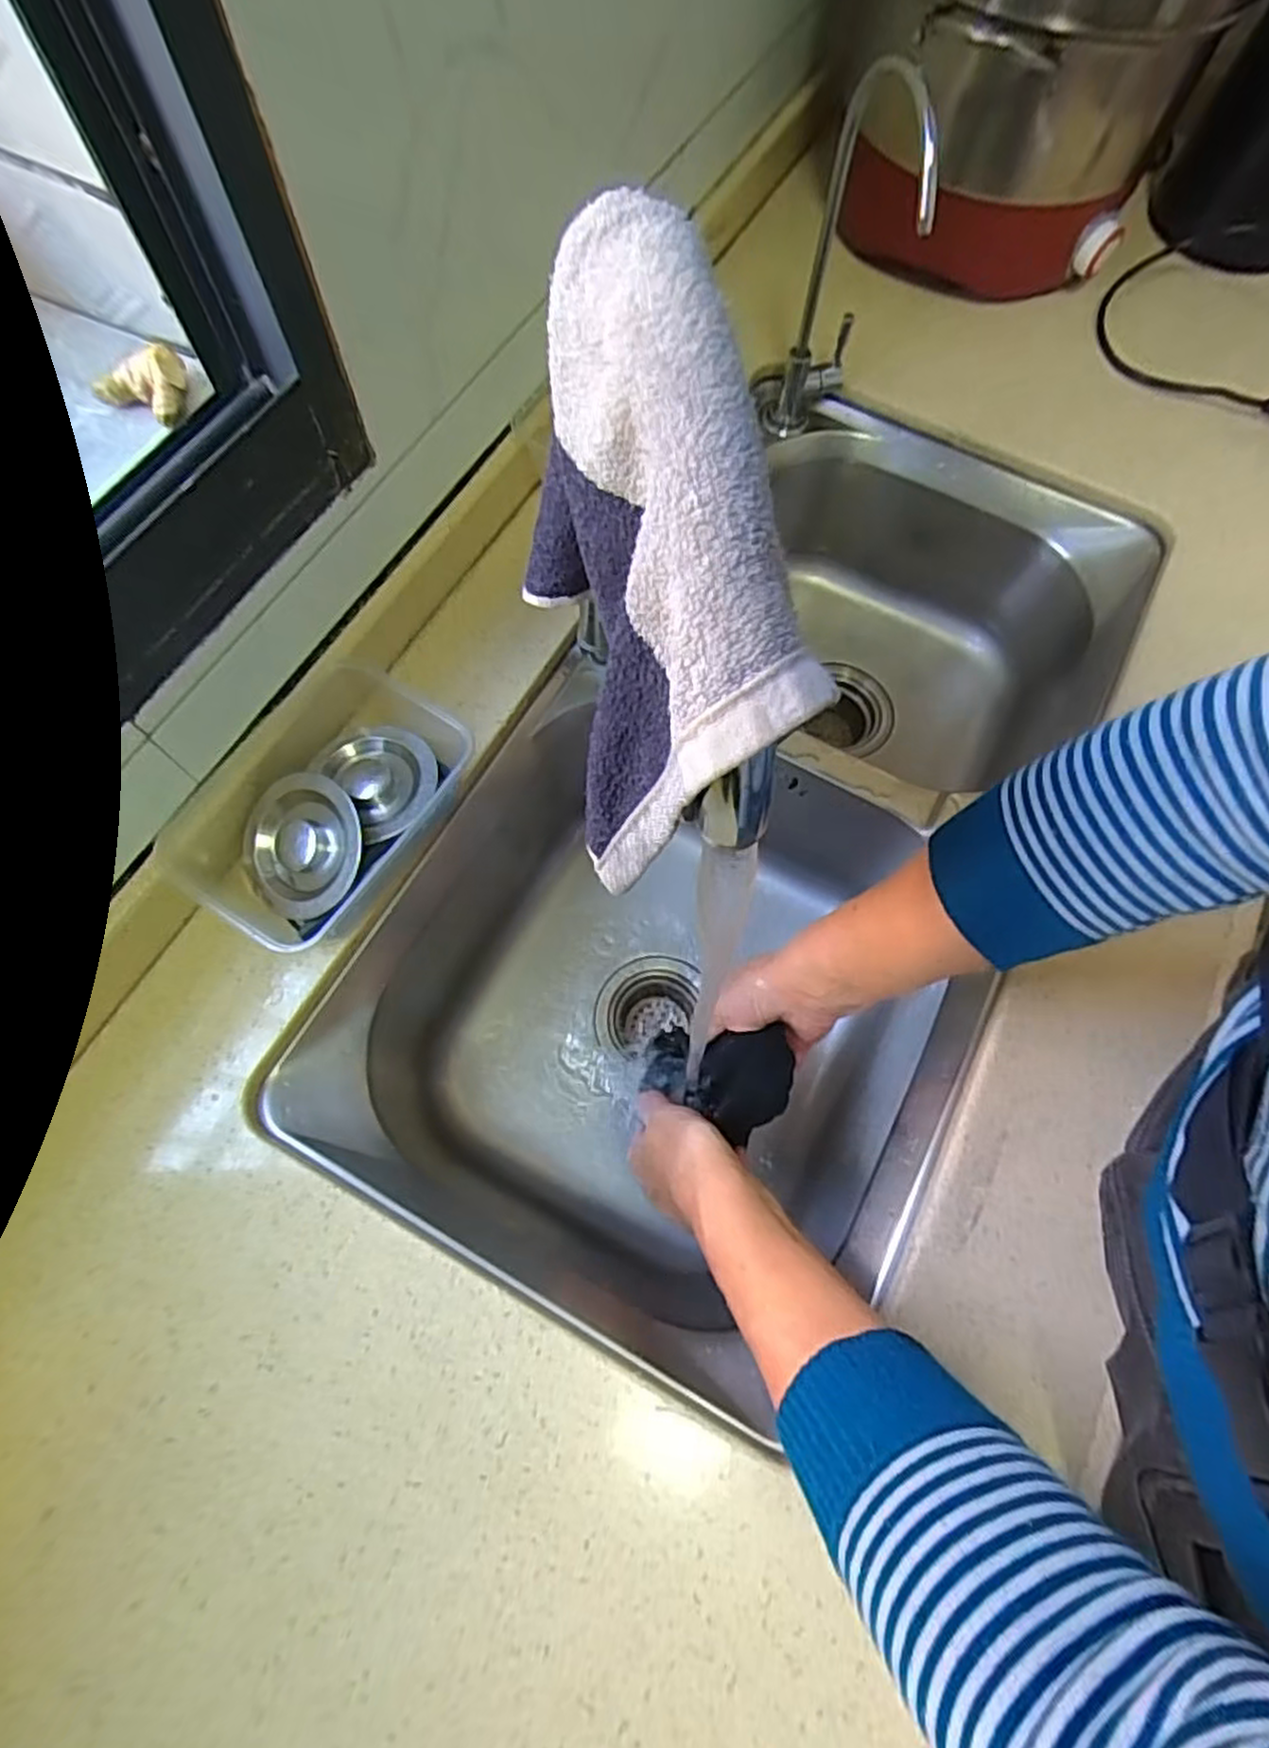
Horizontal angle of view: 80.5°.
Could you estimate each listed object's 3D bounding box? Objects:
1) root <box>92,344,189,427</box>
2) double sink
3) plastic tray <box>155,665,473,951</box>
[{"bbox_3d":[-0.261,-0.261,0.400,0.047,0.021,0.037,-32,72,-12],"label":"root"},{"bbox_3d":[0.101,-0.031,0.619,0.376,0.233,0.729,28,72,8],"label":"double sink"},{"bbox_3d":[-0.182,-0.035,0.455,0.119,0.060,0.169,39,74,12],"label":"plastic tray"}]

